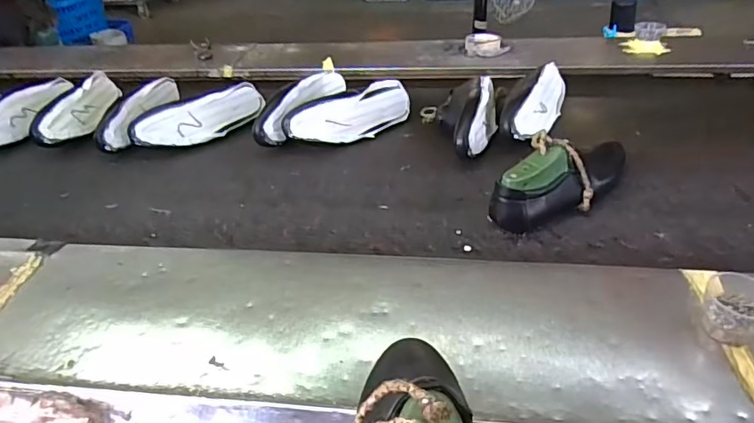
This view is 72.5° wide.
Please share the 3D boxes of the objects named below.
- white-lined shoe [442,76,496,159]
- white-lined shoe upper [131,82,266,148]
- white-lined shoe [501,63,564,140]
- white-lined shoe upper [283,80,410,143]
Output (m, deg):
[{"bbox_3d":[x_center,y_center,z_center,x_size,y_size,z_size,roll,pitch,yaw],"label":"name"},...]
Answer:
[{"bbox_3d":[0.175,-0.188,0.964,0.101,0.078,0.267,2,36,9],"label":"white-lined shoe"},{"bbox_3d":[-0.354,-0.191,1.035,0.265,0.068,0.073,-25,41,-26],"label":"white-lined shoe upper"},{"bbox_3d":[0.300,-0.202,0.975,0.086,0.076,0.248,13,39,22],"label":"white-lined shoe"},{"bbox_3d":[-0.053,-0.190,0.992,0.265,0.071,0.073,-21,39,-22],"label":"white-lined shoe upper"}]

